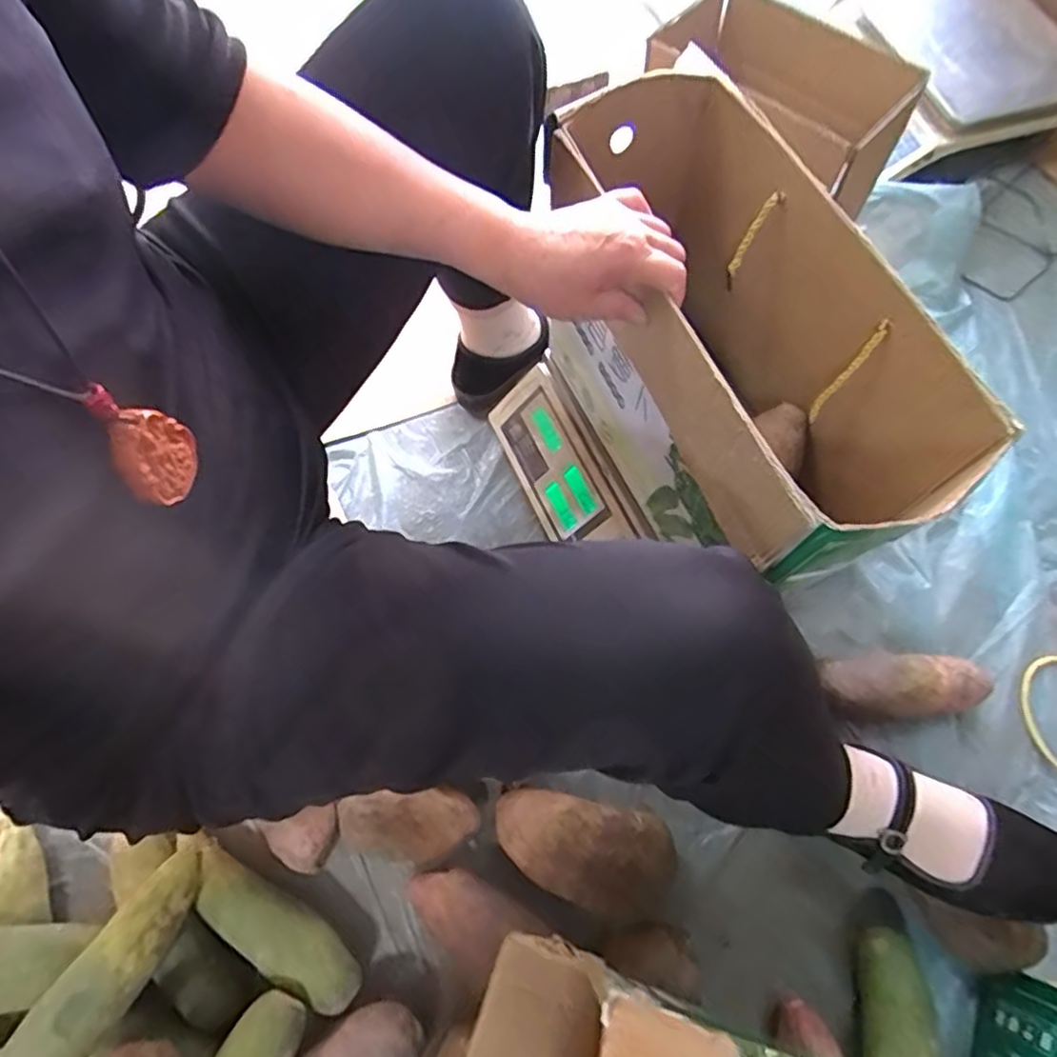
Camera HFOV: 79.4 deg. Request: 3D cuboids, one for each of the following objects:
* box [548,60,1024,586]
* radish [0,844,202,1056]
[{"bbox_3d":[0.150,-0.146,0.525,0.157,0.218,0.405,-22,68,-9],"label":"box"},{"bbox_3d":[-0.333,0.358,0.503,0.054,0.067,0.189,34,72,14],"label":"radish"}]

